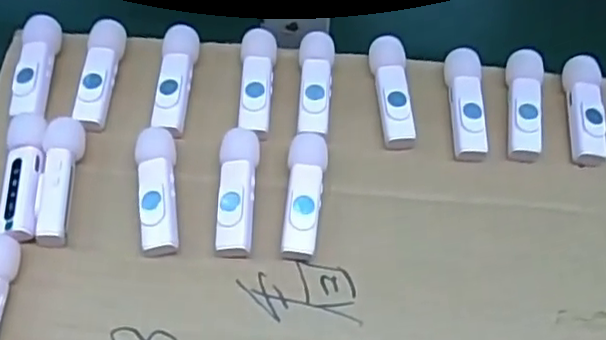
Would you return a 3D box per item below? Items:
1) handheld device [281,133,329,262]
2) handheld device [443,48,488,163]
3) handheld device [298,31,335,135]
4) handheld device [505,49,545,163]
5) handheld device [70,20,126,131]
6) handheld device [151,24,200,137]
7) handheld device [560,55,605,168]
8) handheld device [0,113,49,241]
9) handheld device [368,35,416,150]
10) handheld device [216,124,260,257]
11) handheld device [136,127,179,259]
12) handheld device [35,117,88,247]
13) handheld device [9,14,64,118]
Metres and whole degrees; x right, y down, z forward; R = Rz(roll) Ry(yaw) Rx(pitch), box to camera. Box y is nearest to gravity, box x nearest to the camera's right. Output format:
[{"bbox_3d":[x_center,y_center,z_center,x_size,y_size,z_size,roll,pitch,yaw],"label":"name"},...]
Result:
[{"bbox_3d":[0.000,0.013,0.313,0.018,0.017,0.062,5,59,2],"label":"handheld device"},{"bbox_3d":[0.086,-0.034,0.343,0.017,0.016,0.063,0,59,-1],"label":"handheld device"},{"bbox_3d":[0.007,-0.044,0.344,0.018,0.020,0.058,1,59,-1],"label":"handheld device"},{"bbox_3d":[0.117,-0.036,0.347,0.018,0.016,0.065,9,60,4],"label":"handheld device"},{"bbox_3d":[-0.107,-0.050,0.341,0.015,0.019,0.060,4,59,1],"label":"handheld device"},{"bbox_3d":[-0.067,-0.046,0.342,0.018,0.016,0.063,2,59,0],"label":"handheld device"},{"bbox_3d":[0.149,-0.032,0.346,0.016,0.018,0.063,6,59,2],"label":"handheld device"},{"bbox_3d":[-0.133,0.004,0.312,0.018,0.015,0.064,-5,60,-4],"label":"handheld device"},{"bbox_3d":[0.047,-0.041,0.345,0.018,0.017,0.064,-3,59,-3],"label":"handheld device"},{"bbox_3d":[-0.031,0.010,0.315,0.018,0.016,0.063,1,59,-1],"label":"handheld device"},{"bbox_3d":[-0.069,0.011,0.312,0.018,0.017,0.062,-7,60,-5],"label":"handheld device"},{"bbox_3d":[-0.117,0.005,0.313,0.016,0.018,0.063,0,59,-1],"label":"handheld device"},{"bbox_3d":[-0.140,-0.052,0.340,0.017,0.016,0.060,2,59,0],"label":"handheld device"}]

